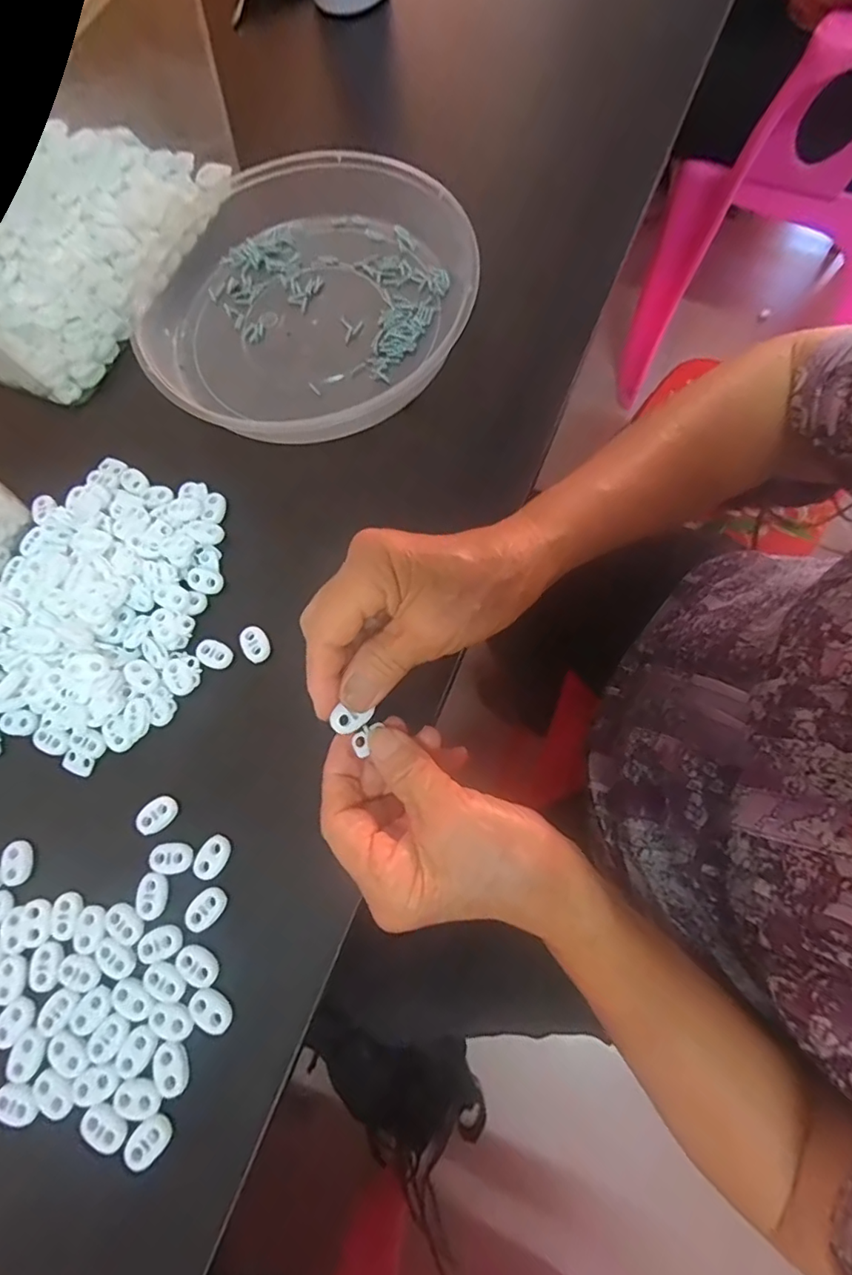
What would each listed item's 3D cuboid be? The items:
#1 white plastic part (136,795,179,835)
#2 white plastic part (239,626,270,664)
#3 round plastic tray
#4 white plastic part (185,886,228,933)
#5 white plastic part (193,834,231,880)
[{"bbox_3d":[-0.146,0.097,0.295,0.016,0.009,0.021,40,80,15],"label":"white plastic part"},{"bbox_3d":[-0.101,0.004,0.318,0.015,0.004,0.022,-31,73,-5],"label":"white plastic part"},{"bbox_3d":[-0.087,-0.245,0.382,0.239,0.038,0.230,6,74,8],"label":"round plastic tray"},{"bbox_3d":[-0.113,0.140,0.276,0.022,0.004,0.016,-43,74,-8],"label":"white plastic part"},{"bbox_3d":[-0.113,0.116,0.283,0.015,0.004,0.021,29,77,13],"label":"white plastic part"}]

